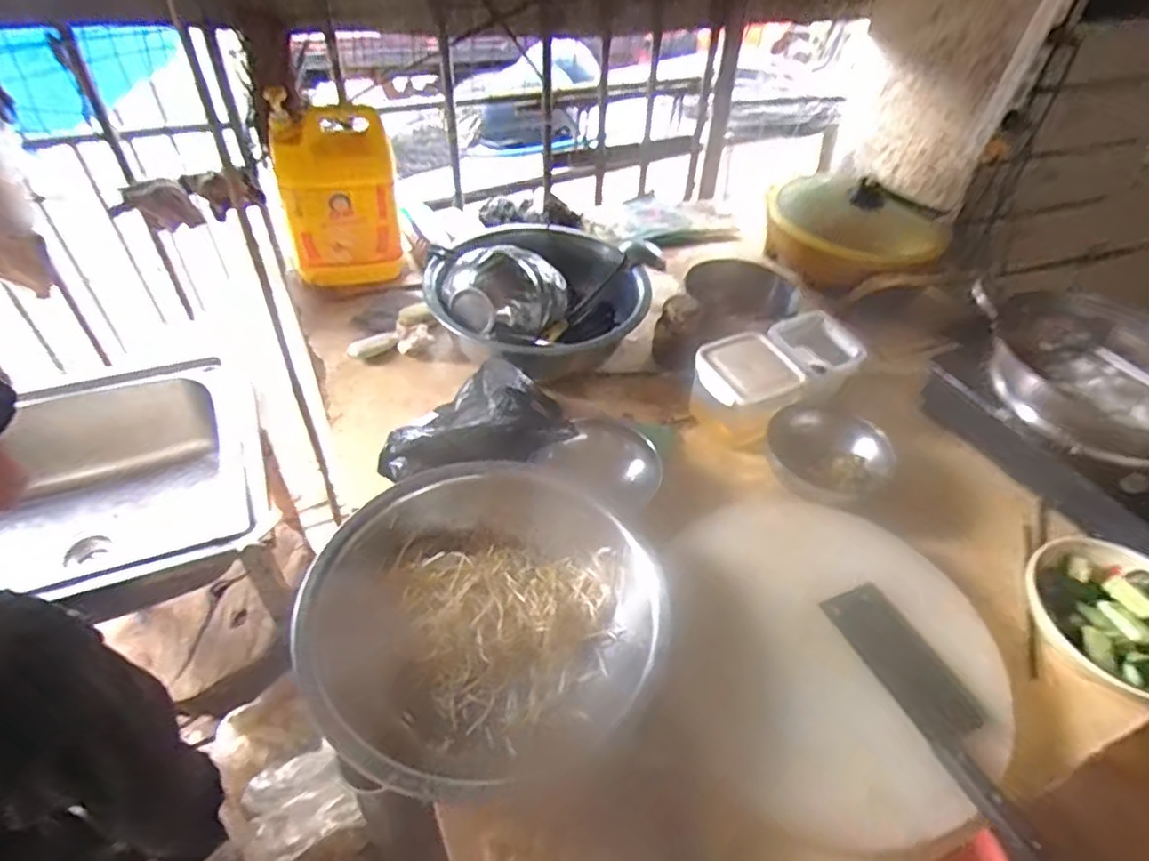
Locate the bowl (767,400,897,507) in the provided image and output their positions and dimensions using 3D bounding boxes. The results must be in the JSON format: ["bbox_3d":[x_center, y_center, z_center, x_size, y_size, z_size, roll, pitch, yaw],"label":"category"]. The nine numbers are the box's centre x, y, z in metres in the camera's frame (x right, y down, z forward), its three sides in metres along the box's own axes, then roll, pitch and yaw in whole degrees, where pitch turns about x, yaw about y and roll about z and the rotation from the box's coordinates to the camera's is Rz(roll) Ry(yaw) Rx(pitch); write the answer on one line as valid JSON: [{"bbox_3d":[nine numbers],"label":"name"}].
[{"bbox_3d":[0.350,0.034,0.944,0.157,0.055,0.167,-21,51,-24],"label":"bowl"}]

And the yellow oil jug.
[{"bbox_3d":[-0.405,-0.408,1.145,0.192,0.253,0.179,-11,48,-15],"label":"yellow oil jug"}]

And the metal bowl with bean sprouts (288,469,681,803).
[{"bbox_3d":[-0.099,0.204,0.730,0.362,0.128,0.312,-4,46,-9],"label":"metal bowl with bean sprouts"}]

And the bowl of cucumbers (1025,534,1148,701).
[{"bbox_3d":[0.639,0.223,0.764,0.153,0.065,0.192,3,46,-2],"label":"bowl of cucumbers"}]

